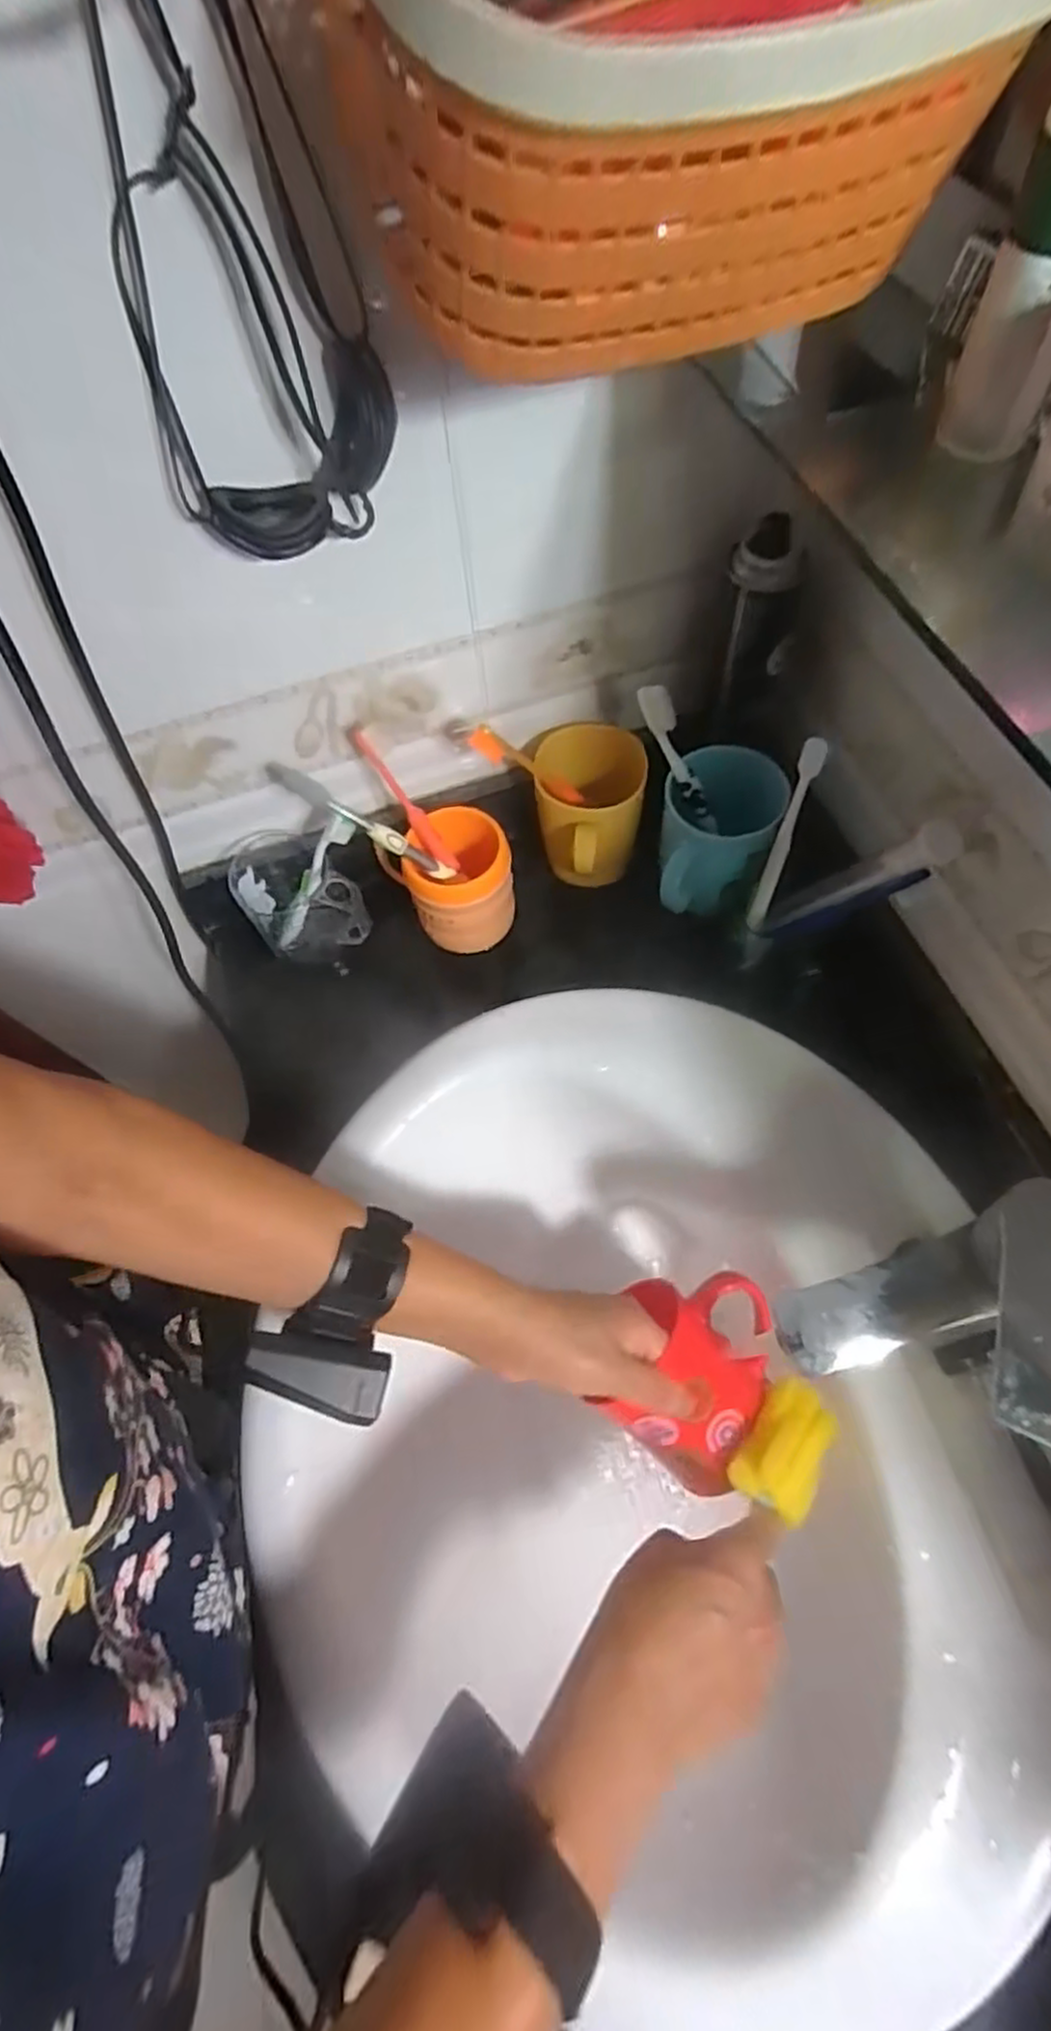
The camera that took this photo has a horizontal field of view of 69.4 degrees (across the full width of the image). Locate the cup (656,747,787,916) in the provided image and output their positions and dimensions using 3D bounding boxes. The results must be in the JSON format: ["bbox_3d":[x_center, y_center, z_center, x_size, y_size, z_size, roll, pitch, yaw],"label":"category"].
[{"bbox_3d":[0.138,-0.133,0.547,0.080,0.069,0.096,11,66,8],"label":"cup"}]

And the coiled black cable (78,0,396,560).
[{"bbox_3d":[-0.116,-0.296,0.294,0.102,0.211,0.048,-9,65,-1],"label":"coiled black cable"}]

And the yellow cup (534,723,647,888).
[{"bbox_3d":[0.050,-0.152,0.581,0.080,0.086,0.104,0,65,4],"label":"yellow cup"}]

